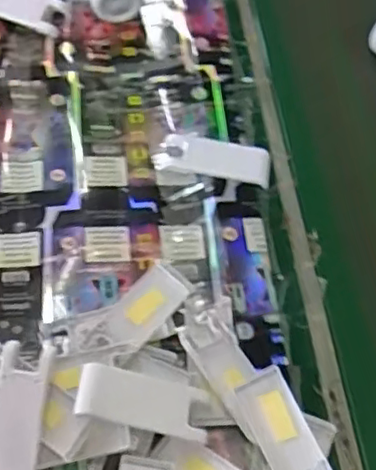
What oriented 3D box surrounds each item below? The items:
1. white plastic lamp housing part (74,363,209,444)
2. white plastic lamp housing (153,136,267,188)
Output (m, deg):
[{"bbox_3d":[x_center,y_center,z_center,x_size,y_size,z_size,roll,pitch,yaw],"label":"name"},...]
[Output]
[{"bbox_3d":[-0.032,0.124,0.473,0.100,0.010,0.040,18,58,-18],"label":"white plastic lamp housing part"},{"bbox_3d":[0.025,-0.074,0.614,0.107,0.010,0.043,10,60,2],"label":"white plastic lamp housing"}]

